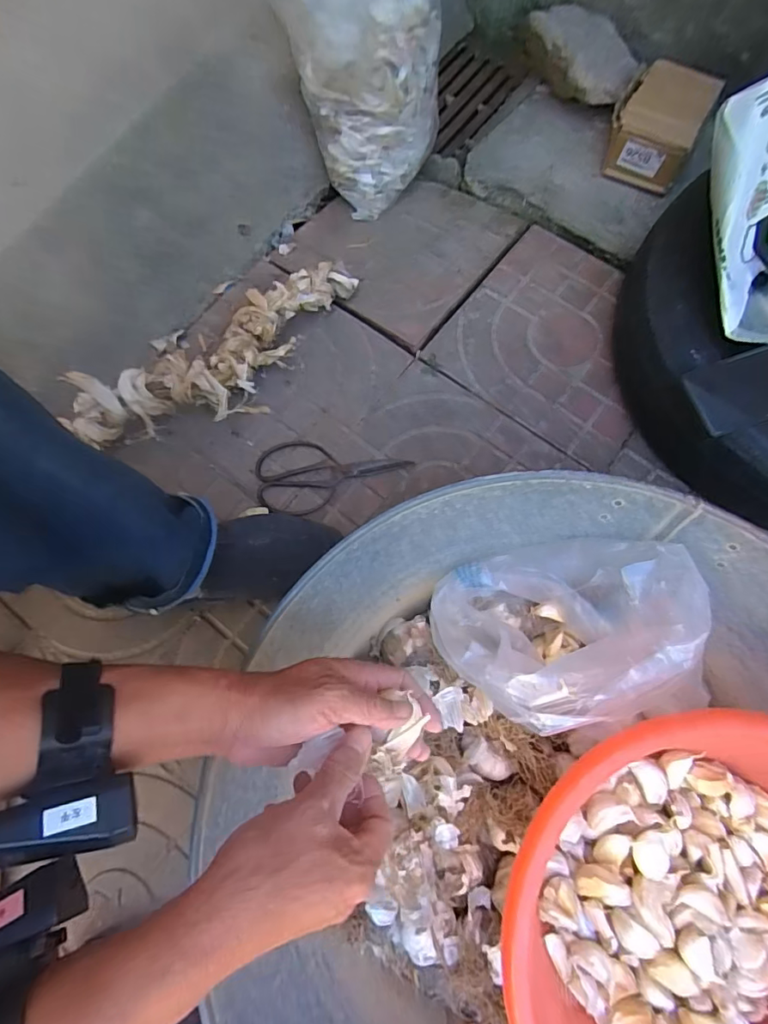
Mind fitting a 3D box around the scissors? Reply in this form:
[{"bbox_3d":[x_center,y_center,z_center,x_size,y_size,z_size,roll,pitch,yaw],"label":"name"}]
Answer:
[{"bbox_3d":[-0.067,-0.049,0.661,0.200,0.008,0.100,-5,75,1],"label":"scissors"}]

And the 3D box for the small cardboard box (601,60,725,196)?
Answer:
[{"bbox_3d":[0.394,-0.561,0.739,0.119,0.110,0.116,25,77,8],"label":"small cardboard box"}]

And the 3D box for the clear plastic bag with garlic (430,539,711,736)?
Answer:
[{"bbox_3d":[0.173,0.100,0.479,0.228,0.146,0.151,-15,76,-2],"label":"clear plastic bag with garlic"}]

